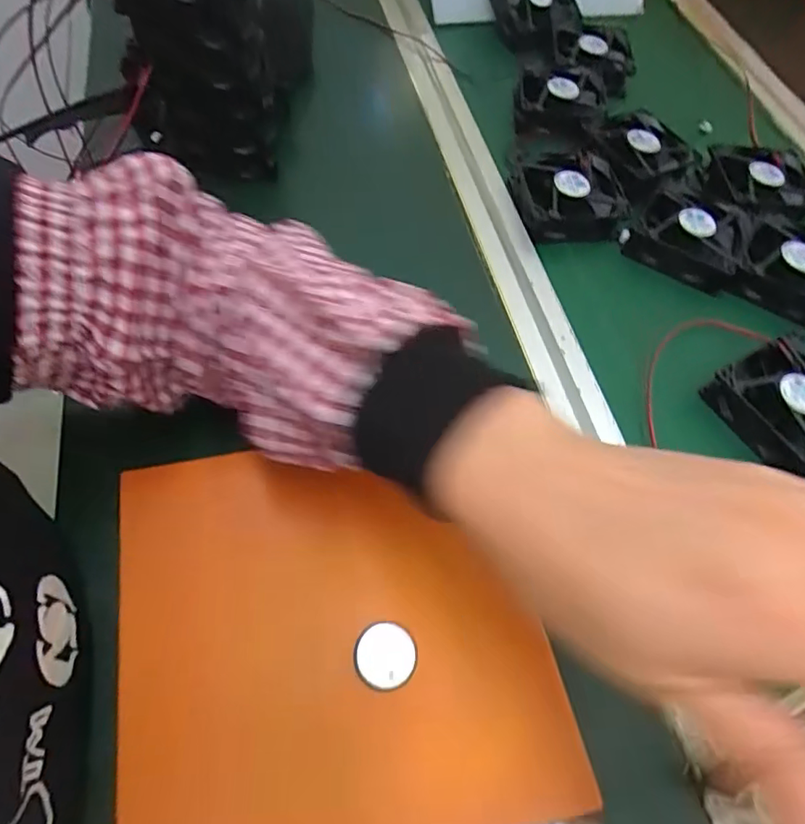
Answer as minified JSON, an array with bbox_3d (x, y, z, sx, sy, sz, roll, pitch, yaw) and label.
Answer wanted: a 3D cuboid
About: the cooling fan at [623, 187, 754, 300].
[{"bbox_3d":[0.228,-0.143,0.438,0.085,0.028,0.080,26,62,10],"label":"cooling fan"}]

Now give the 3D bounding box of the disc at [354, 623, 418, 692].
[{"bbox_3d":[-0.008,0.116,0.260,0.029,0.004,0.029,-1,61,-5],"label":"disc"}]

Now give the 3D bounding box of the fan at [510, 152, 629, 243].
[{"bbox_3d":[0.137,-0.181,0.451,0.081,0.027,0.083,-6,61,-8],"label":"fan"}]

